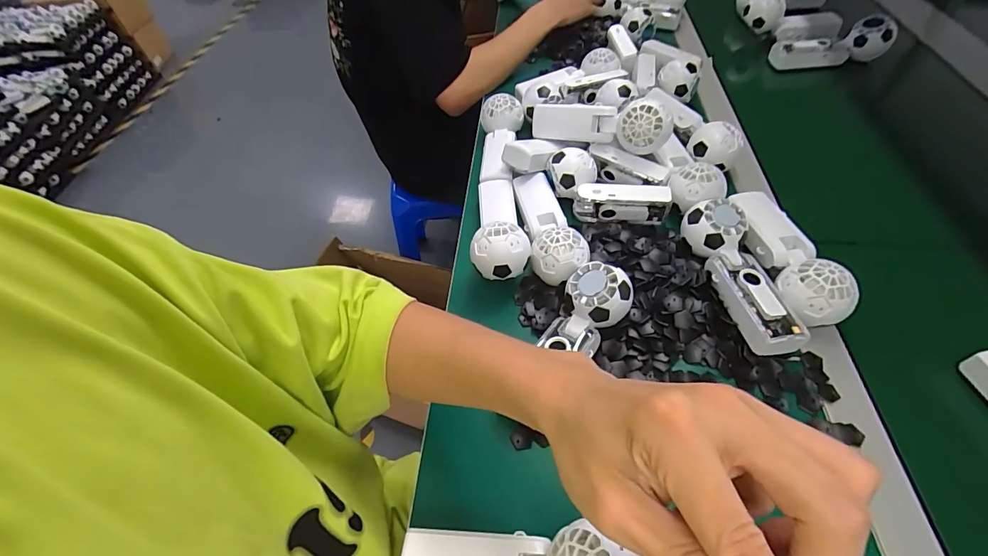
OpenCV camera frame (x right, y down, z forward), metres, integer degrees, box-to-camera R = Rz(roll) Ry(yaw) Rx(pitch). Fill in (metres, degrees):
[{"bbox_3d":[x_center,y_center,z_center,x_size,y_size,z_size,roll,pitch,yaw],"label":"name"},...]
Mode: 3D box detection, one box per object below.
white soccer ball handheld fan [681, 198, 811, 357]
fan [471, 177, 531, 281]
[{"bbox_3d":[0.246,-0.007,0.426,0.057,0.052,0.169,-11,52,-4],"label":"white soccer ball handheld fan"},{"bbox_3d":[0.005,-0.064,0.506,0.058,0.050,0.173,-5,33,1],"label":"fan"}]

